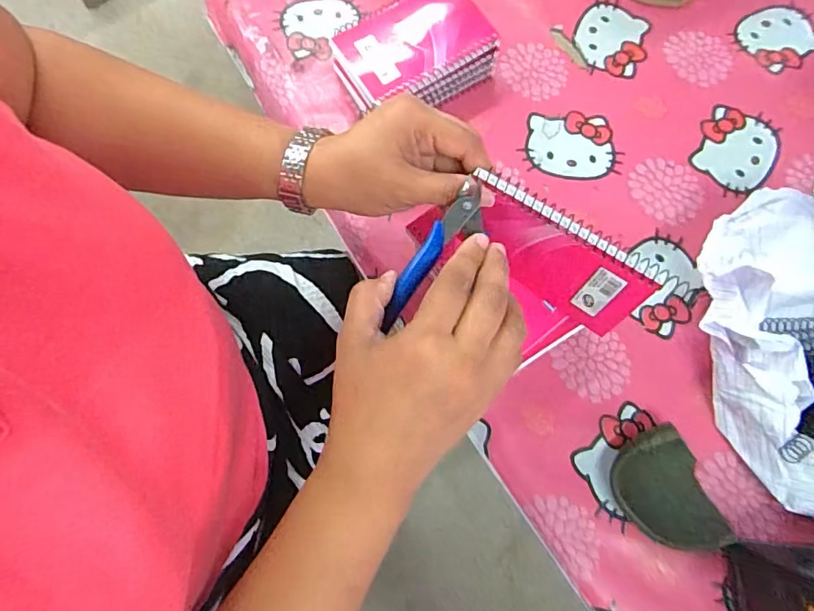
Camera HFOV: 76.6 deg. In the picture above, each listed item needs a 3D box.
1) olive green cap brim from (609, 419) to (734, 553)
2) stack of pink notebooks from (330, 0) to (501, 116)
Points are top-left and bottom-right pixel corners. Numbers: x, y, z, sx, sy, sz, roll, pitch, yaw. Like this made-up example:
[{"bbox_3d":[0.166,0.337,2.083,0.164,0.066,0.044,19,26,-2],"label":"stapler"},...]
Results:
[{"bbox_3d":[0.196,0.141,0.395,0.065,0.030,0.087,-12,75,-2],"label":"olive green cap brim"},{"bbox_3d":[0.008,-0.232,0.484,0.133,0.056,0.097,-35,77,-8],"label":"stack of pink notebooks"}]

